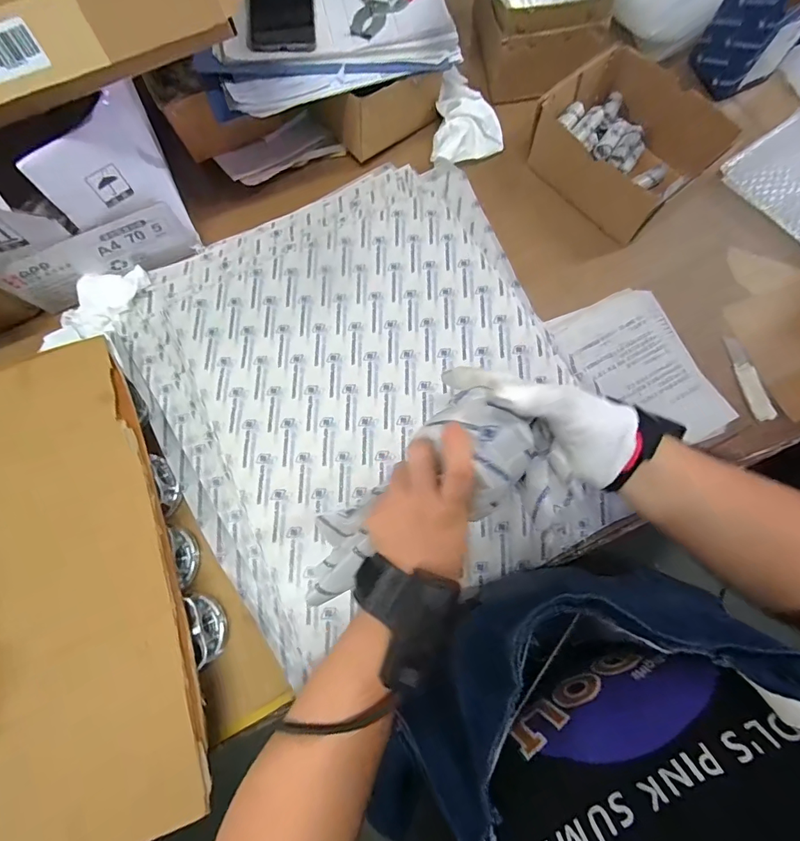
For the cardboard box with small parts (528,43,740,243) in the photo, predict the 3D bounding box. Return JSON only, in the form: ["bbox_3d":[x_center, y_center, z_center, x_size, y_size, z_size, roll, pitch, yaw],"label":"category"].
[{"bbox_3d":[0.296,-0.369,0.567,0.163,0.084,0.211,-37,77,-8],"label":"cardboard box with small parts"}]

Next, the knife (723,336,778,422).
[{"bbox_3d":[0.426,-0.055,0.518,0.021,0.016,0.113,-9,75,-1],"label":"knife"}]

